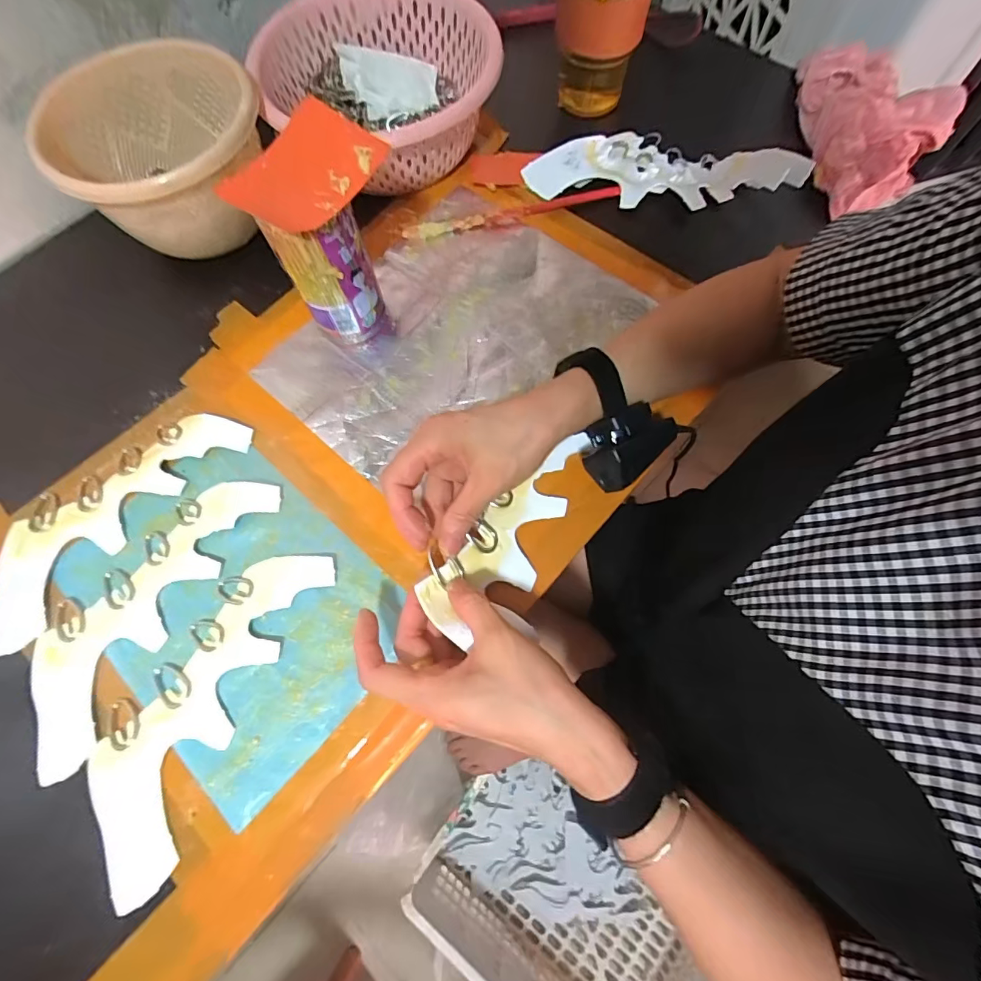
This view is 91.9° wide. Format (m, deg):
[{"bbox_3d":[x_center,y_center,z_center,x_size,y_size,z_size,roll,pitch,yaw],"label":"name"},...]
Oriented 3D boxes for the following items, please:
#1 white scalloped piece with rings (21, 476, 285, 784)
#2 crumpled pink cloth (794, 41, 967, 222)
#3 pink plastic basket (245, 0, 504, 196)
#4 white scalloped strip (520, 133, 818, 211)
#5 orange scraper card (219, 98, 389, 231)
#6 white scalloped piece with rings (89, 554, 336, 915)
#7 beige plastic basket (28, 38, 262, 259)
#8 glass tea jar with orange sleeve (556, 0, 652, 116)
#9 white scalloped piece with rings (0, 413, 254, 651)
[{"bbox_3d":[-0.254,0.077,0.347,0.086,0.004,0.224,31,74,11],"label":"white scalloped piece with rings"},{"bbox_3d":[0.379,-0.355,0.460,0.126,0.041,0.177,-2,70,0],"label":"crumpled pink cloth"},{"bbox_3d":[-0.102,-0.389,0.464,0.217,0.075,0.201,0,70,1],"label":"pink plastic basket"},{"bbox_3d":[0.165,-0.319,0.462,0.254,0.033,0.089,12,71,5],"label":"white scalloped strip"},{"bbox_3d":[-0.127,-0.217,0.321,0.072,0.016,0.098,34,74,12],"label":"orange scraper card"},{"bbox_3d":[-0.196,0.134,0.320,0.082,0.007,0.219,23,73,9],"label":"white scalloped piece with rings"},{"bbox_3d":[-0.280,-0.293,0.423,0.173,0.094,0.144,-24,72,-7],"label":"beige plastic basket"},{"bbox_3d":[0.105,-0.449,0.467,0.086,0.129,0.072,1,70,2],"label":"glass tea jar with orange sleeve"},{"bbox_3d":[-0.299,0.008,0.370,0.086,0.013,0.219,41,76,14],"label":"white scalloped piece with rings"}]

